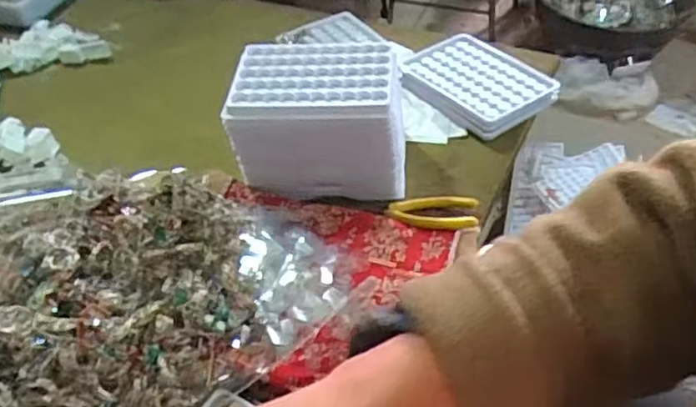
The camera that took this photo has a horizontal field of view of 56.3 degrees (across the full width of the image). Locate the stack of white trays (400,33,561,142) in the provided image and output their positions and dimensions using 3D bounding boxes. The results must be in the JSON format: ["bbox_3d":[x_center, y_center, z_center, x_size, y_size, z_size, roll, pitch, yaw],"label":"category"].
[{"bbox_3d":[0.122,-0.116,0.624,0.095,0.020,0.125,-29,50,-24],"label":"stack of white trays"}]

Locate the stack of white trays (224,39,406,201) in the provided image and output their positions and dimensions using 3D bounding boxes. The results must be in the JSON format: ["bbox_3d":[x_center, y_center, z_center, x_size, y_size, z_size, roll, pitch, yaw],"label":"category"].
[{"bbox_3d":[-0.021,-0.067,0.529,0.129,0.093,0.086,0,44,4],"label":"stack of white trays"}]

